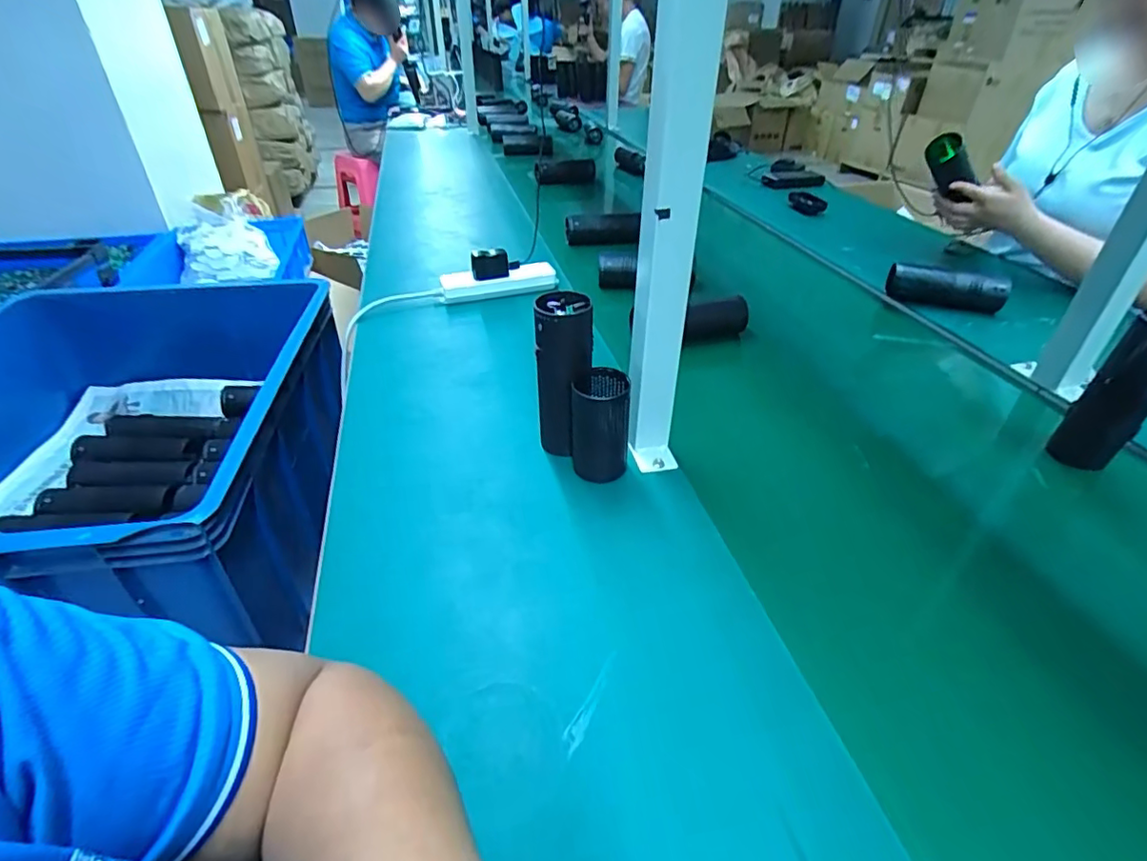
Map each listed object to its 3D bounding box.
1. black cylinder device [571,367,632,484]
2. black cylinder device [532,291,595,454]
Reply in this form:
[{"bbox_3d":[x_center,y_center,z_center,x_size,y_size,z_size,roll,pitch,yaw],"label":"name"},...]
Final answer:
[{"bbox_3d":[0.026,-0.005,0.560,0.055,0.099,0.047,2,36,1],"label":"black cylinder device"},{"bbox_3d":[-0.010,-0.051,0.568,0.053,0.156,0.052,-2,36,-4],"label":"black cylinder device"}]

